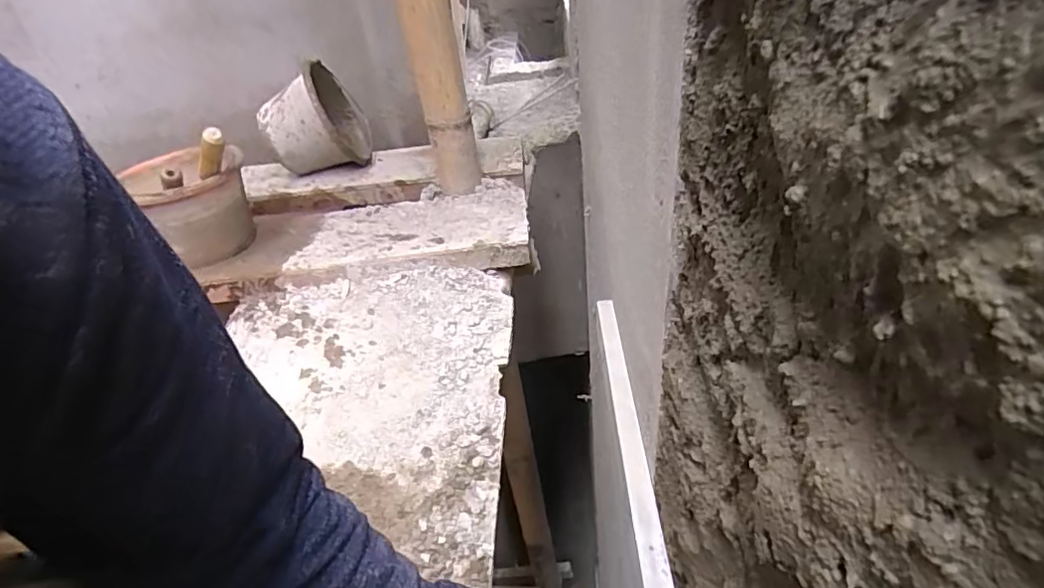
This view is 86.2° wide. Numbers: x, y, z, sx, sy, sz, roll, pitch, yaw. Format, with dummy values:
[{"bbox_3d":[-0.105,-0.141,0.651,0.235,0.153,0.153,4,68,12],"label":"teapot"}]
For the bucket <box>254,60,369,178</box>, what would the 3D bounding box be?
[{"bbox_3d":[-0.464,-0.384,1.265,0.212,0.225,0.255,-17,37,-13],"label":"bucket"}]

